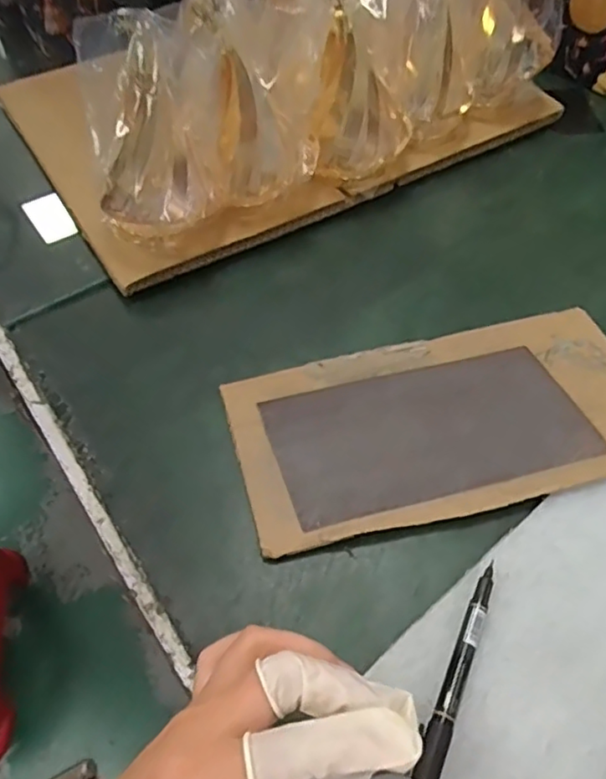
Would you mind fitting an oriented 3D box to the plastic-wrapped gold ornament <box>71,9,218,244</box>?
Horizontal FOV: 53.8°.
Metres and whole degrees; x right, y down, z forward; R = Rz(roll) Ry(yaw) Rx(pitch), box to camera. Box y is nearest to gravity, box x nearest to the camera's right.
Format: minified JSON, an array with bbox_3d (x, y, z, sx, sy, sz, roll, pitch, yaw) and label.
[{"bbox_3d":[-0.122,-0.198,0.460,0.093,0.130,0.096,-17,54,-11],"label":"plastic-wrapped gold ornament"}]

